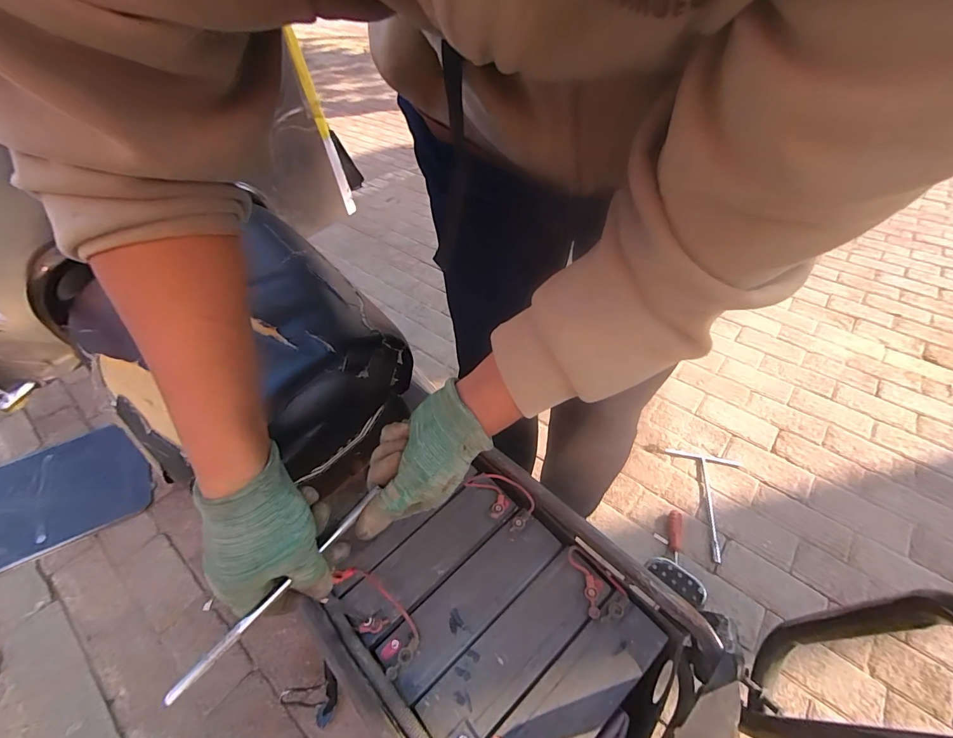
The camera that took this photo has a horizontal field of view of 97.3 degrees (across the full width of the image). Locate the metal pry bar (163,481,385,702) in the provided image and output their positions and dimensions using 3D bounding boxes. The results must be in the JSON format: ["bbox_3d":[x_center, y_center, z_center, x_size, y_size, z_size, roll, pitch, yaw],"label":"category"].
[{"bbox_3d":[-0.140,0.157,0.304,0.008,0.008,0.171,31,59,27],"label":"metal pry bar"}]

